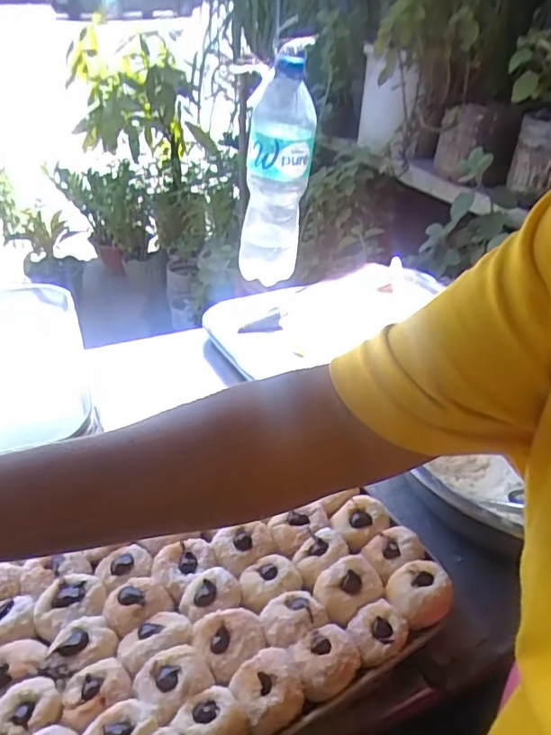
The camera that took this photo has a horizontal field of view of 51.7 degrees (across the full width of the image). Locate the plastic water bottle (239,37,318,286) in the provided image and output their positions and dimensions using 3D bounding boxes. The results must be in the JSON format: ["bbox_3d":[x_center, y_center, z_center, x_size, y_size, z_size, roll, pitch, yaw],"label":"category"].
[{"bbox_3d":[0.003,-0.253,0.740,0.086,0.287,0.075,-3,36,-10],"label":"plastic water bottle"}]

